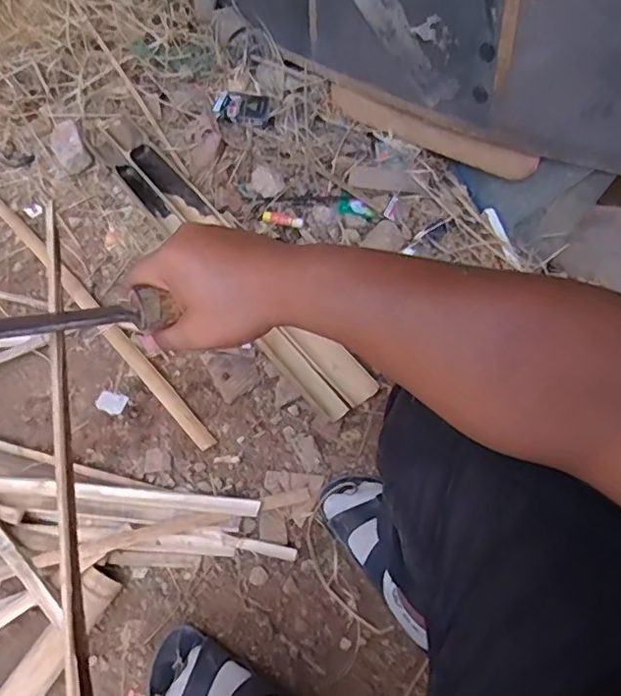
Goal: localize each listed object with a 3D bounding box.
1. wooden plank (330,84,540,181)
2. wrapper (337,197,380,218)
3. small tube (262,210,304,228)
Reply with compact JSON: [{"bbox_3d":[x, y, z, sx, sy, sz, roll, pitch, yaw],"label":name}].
[{"bbox_3d":[0.190,-0.375,0.970,0.414,0.068,0.024,35,71,30],"label":"wooden plank"},{"bbox_3d":[0.083,-0.242,0.993,0.073,0.018,0.027,21,68,12],"label":"wrapper"},{"bbox_3d":[-0.049,-0.230,1.020,0.073,0.010,0.020,13,66,9],"label":"small tube"}]

